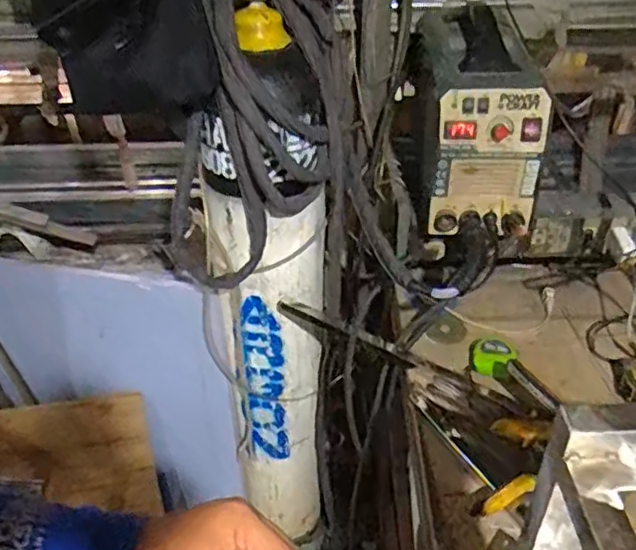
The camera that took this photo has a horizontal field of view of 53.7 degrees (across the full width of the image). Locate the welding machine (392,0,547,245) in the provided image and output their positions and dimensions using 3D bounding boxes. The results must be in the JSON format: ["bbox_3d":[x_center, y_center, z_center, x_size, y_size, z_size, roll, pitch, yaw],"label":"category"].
[{"bbox_3d":[0.235,-0.246,0.988,0.155,0.237,0.293,-3,36,-3],"label":"welding machine"}]

